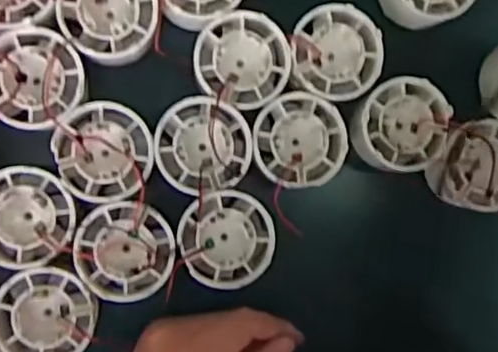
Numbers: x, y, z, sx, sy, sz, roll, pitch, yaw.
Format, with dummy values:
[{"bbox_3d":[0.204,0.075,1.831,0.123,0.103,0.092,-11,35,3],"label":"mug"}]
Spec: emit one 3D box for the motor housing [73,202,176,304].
[{"bbox_3d":[-0.066,0.040,0.340,0.050,0.014,0.051,0,90,-8],"label":"motor housing"}]

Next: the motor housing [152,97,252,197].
[{"bbox_3d":[-0.025,-0.016,0.346,0.050,0.018,0.051,-3,91,-8],"label":"motor housing"}]

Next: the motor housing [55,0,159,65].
[{"bbox_3d":[-0.074,-0.087,0.342,0.051,0.021,0.053,-26,94,-7],"label":"motor housing"}]

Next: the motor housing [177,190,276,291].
[{"bbox_3d":[-0.013,0.034,0.351,0.051,0.024,0.051,0,90,-8],"label":"motor housing"}]

